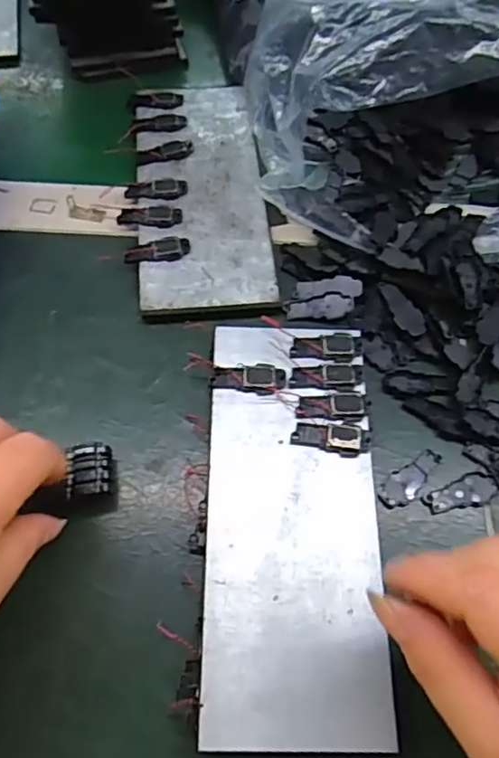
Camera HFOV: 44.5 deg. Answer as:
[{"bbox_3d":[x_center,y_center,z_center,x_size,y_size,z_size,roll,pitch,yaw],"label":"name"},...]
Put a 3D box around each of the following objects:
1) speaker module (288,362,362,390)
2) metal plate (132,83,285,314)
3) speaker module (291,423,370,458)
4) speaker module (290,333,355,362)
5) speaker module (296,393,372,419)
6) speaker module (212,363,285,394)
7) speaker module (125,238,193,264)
[{"bbox_3d":[0.040,-0.002,0.317,0.037,0.004,0.015,-2,62,-3],"label":"speaker module"},{"bbox_3d":[-0.031,-0.124,0.394,0.079,0.008,0.198,-4,62,-4],"label":"metal plate"},{"bbox_3d":[0.040,0.029,0.303,0.038,0.004,0.015,4,62,0],"label":"speaker module"},{"bbox_3d":[0.039,-0.018,0.325,0.034,0.004,0.018,3,62,0],"label":"speaker module"},{"bbox_3d":[0.043,0.013,0.310,0.037,0.004,0.013,-2,62,-3],"label":"speaker module"},{"bbox_3d":[-0.001,-0.001,0.317,0.038,0.004,0.016,5,62,1],"label":"speaker module"},{"bbox_3d":[-0.055,-0.077,0.365,0.038,0.006,0.016,-9,63,-6],"label":"speaker module"}]

